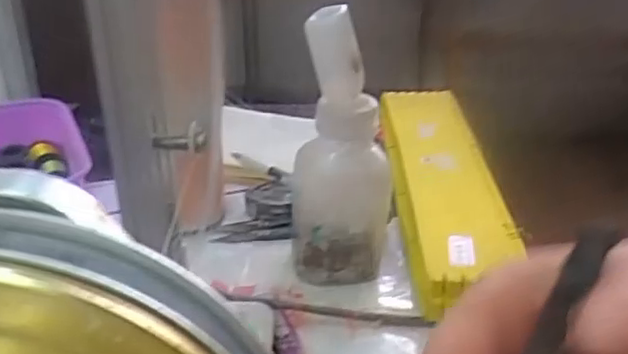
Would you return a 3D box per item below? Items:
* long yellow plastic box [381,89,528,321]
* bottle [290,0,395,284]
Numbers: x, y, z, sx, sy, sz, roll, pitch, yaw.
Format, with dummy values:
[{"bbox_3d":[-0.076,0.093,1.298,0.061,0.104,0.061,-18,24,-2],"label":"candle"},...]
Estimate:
[{"bbox_3d":[0.105,0.005,0.540,0.080,0.041,0.303,1,28,2],"label":"long yellow plastic box"},{"bbox_3d":[0.018,-0.012,0.424,0.058,0.176,0.046,5,28,10],"label":"bottle"}]

